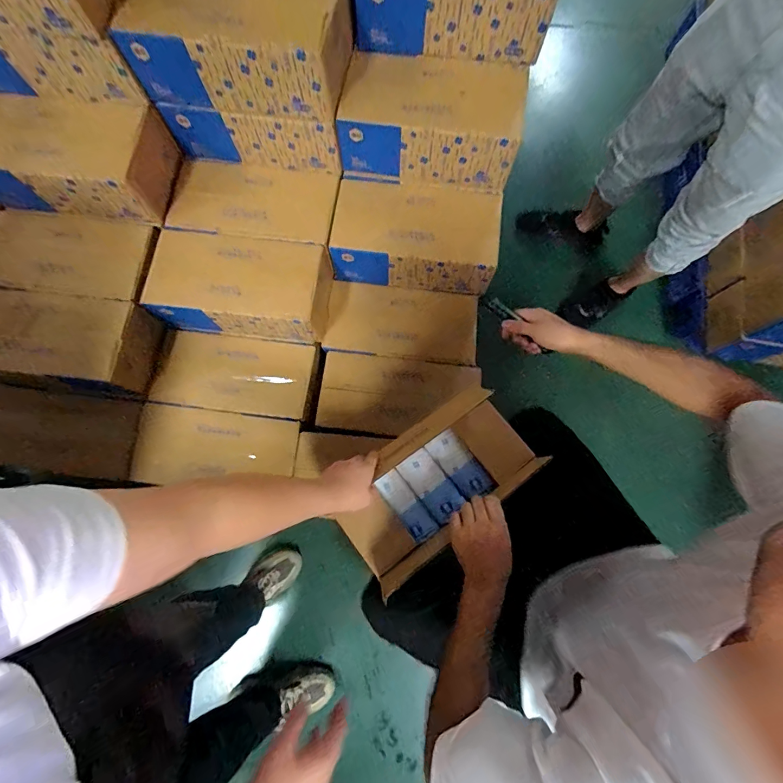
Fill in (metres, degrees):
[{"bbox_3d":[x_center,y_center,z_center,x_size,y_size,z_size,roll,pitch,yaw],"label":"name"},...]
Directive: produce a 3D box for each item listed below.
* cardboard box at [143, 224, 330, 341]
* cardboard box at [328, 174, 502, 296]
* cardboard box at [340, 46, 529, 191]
[{"bbox_3d":[-0.304,-0.209,0.813,0.335,0.120,0.183,4,76,2],"label":"cardboard box"},{"bbox_3d":[0.044,-0.318,0.805,0.321,0.126,0.181,7,76,3],"label":"cardboard box"},{"bbox_3d":[0.075,-0.499,0.729,0.330,0.147,0.174,6,76,3],"label":"cardboard box"}]

